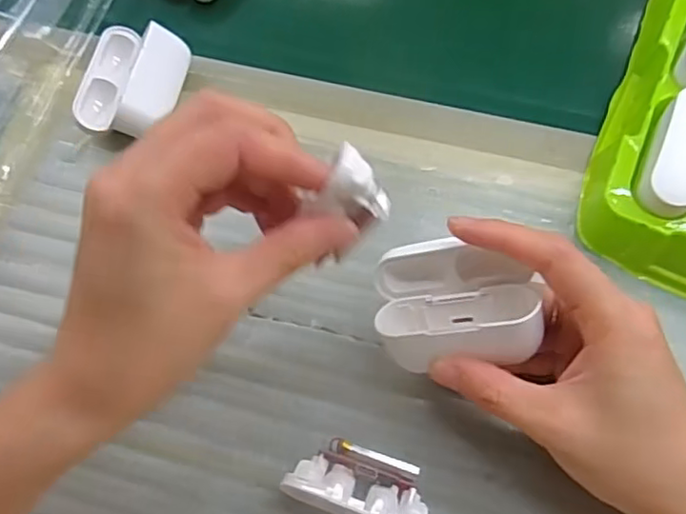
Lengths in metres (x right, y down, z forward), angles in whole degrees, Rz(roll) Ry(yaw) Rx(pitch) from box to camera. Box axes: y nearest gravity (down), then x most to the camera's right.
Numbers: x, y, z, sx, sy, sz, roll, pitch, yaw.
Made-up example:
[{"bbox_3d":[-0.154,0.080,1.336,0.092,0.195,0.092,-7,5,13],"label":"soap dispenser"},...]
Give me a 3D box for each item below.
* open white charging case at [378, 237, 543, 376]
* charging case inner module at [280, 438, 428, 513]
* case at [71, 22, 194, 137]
[{"bbox_3d":[0.048,0.019,0.255,0.065,0.032,0.050,-1,91,18],"label":"open white charging case"},{"bbox_3d":[0.008,0.095,0.255,0.060,0.016,0.029,18,70,9],"label":"charging case inner module"},{"bbox_3d":[-0.115,-0.097,0.333,0.049,0.027,0.064,13,69,7],"label":"case"}]

